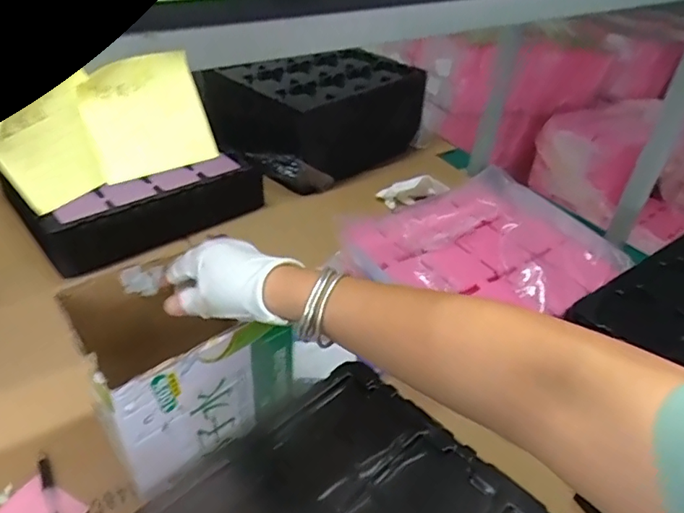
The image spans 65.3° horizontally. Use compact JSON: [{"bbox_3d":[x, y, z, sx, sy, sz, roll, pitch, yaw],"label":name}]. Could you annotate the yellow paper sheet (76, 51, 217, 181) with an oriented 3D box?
[{"bbox_3d":[-0.130,-0.094,0.358,0.076,0.073,0.006,-21,16,-25],"label":"yellow paper sheet"}]

